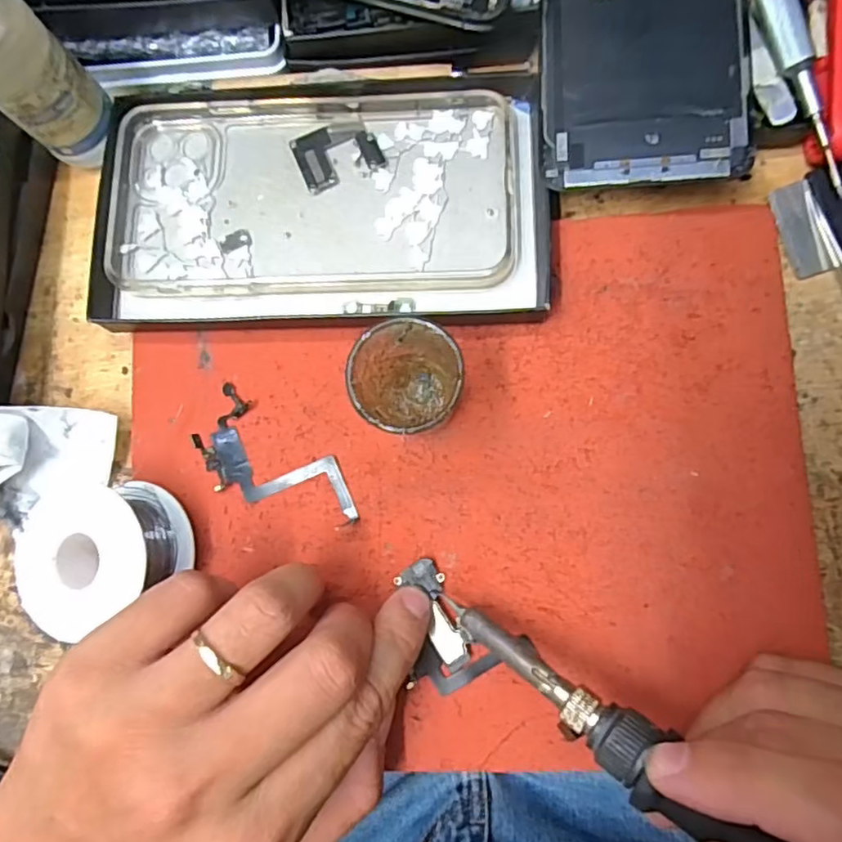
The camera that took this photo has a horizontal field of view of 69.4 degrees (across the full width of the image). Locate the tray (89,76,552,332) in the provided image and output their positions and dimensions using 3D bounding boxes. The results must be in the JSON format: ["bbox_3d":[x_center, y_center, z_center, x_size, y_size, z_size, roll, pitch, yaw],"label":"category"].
[{"bbox_3d":[-0.039,-0.089,0.240,0.174,0.014,0.100,0,85,4],"label":"tray"}]

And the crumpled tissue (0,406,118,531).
[{"bbox_3d":[-0.150,0.017,0.230,0.057,0.036,0.043,0,85,4],"label":"crumpled tissue"}]

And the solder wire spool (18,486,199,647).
[{"bbox_3d":[-0.118,0.046,0.224,0.053,0.032,0.051,0,85,4],"label":"solder wire spool"}]

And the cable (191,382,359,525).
[{"bbox_3d":[-0.057,0.019,0.236,0.071,0.004,0.033,34,88,7],"label":"cable"}]

